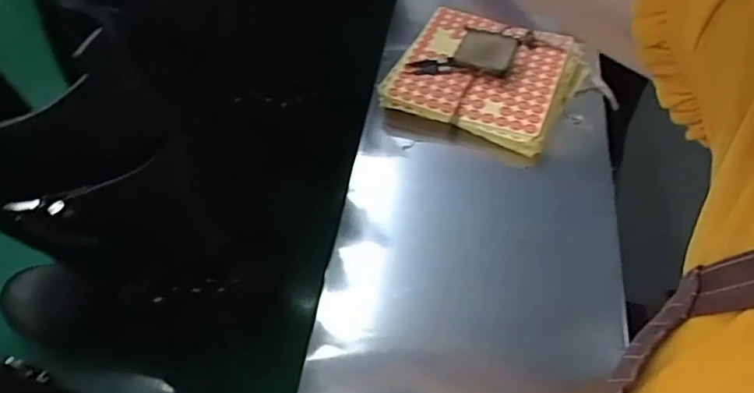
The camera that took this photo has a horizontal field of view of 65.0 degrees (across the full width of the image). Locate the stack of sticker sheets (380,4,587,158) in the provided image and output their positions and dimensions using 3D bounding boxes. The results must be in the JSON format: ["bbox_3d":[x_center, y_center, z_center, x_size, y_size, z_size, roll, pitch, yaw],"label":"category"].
[{"bbox_3d":[0.116,-0.134,0.627,0.184,0.044,0.164,21,54,16],"label":"stack of sticker sheets"}]

